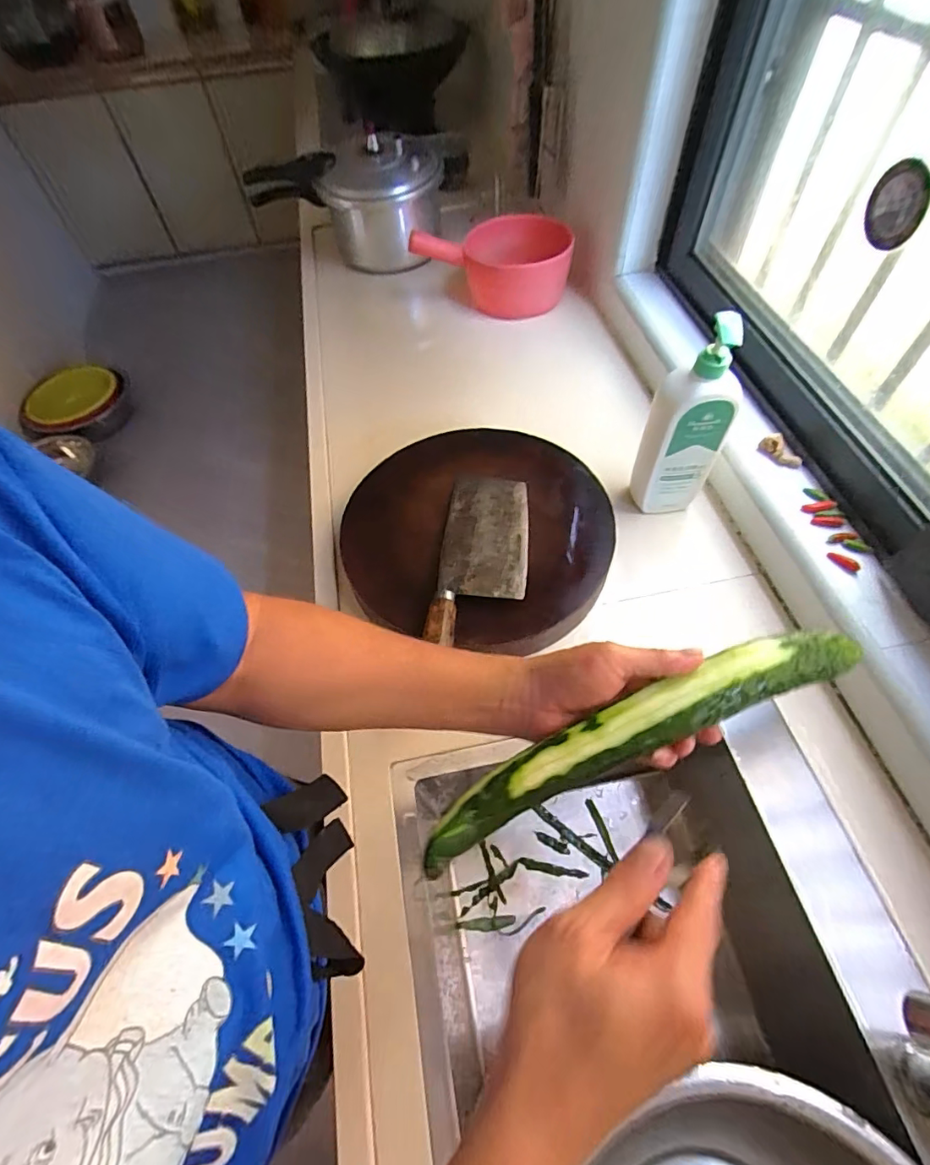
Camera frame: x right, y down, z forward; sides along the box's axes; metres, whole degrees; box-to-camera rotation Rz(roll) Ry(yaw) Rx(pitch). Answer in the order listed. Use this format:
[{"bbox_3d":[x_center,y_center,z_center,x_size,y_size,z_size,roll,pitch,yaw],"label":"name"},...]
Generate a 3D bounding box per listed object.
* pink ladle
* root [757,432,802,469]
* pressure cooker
[{"bbox_3d":[0.058,-0.640,1.046,0.305,0.152,0.165,-3,58,1],"label":"pink ladle"},{"bbox_3d":[0.424,-0.174,0.683,0.025,0.017,0.056,-39,79,-20],"label":"root"},{"bbox_3d":[-0.237,-0.833,1.116,0.403,0.203,0.217,13,59,11],"label":"pressure cooker"}]

